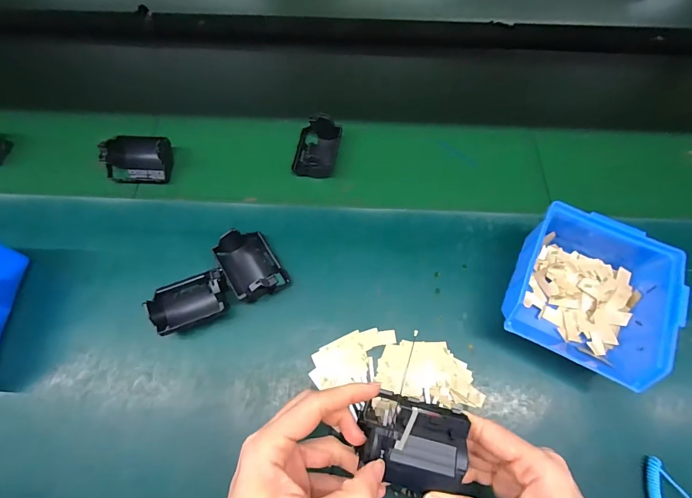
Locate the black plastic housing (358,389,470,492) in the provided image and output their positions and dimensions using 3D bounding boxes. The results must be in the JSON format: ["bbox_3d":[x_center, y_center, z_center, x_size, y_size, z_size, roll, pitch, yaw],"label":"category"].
[{"bbox_3d":[0.043,0.124,0.231,0.068,0.022,0.051,12,68,6],"label":"black plastic housing"}]

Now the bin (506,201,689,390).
[{"bbox_3d":[0.228,0.037,0.342,0.127,0.063,0.133,28,70,12],"label":"bin"}]

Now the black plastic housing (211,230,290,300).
[{"bbox_3d":[-0.096,0.016,0.362,0.052,0.039,0.074,-32,71,-12],"label":"black plastic housing"}]

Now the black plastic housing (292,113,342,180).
[{"bbox_3d":[-0.037,-0.125,0.440,0.052,0.030,0.072,12,68,5],"label":"black plastic housing"}]

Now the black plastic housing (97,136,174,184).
[{"bbox_3d":[-0.249,-0.109,0.435,0.072,0.051,0.059,2,67,1],"label":"black plastic housing"}]

